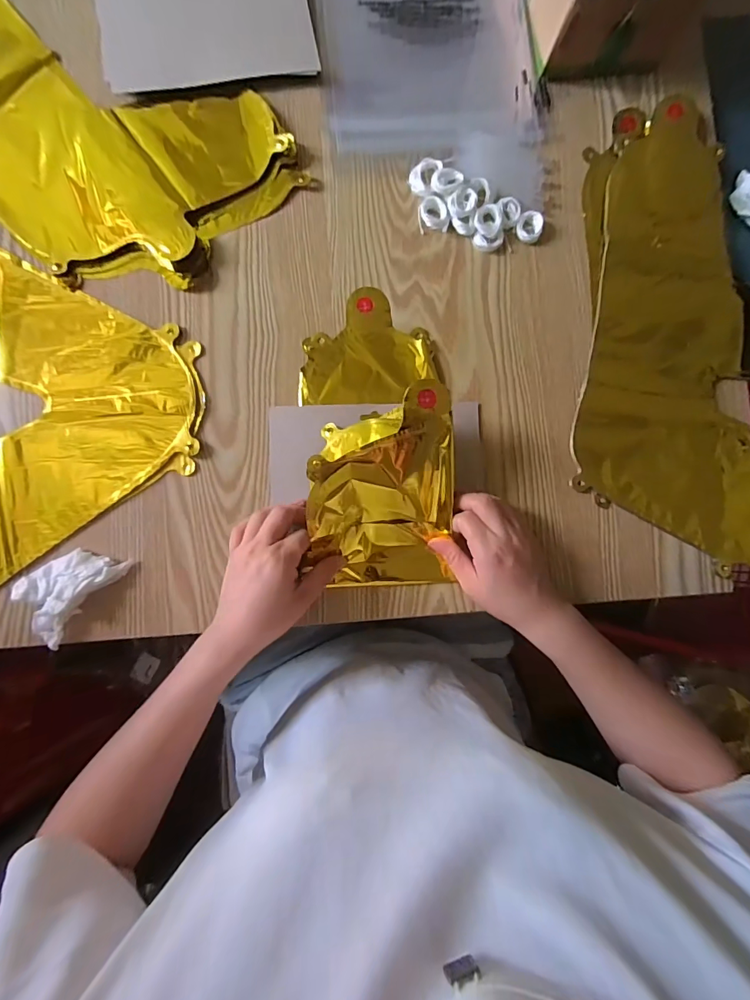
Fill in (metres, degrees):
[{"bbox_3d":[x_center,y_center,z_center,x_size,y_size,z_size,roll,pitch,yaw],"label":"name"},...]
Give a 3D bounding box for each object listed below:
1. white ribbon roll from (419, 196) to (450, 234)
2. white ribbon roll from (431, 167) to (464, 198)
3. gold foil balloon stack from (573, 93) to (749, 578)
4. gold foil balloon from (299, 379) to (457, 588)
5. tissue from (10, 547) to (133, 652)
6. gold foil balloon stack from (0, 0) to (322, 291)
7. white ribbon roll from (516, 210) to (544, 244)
[{"bbox_3d":[0.055,-0.271,0.405,0.027,0.008,0.032,-6,86,-4],"label":"white ribbon roll"},{"bbox_3d":[0.067,-0.298,0.402,0.024,0.012,0.026,0,86,-3],"label":"white ribbon roll"},{"bbox_3d":[0.292,-0.165,0.411,0.188,0.011,0.428,4,86,-3],"label":"gold foil balloon stack"},{"bbox_3d":[0.006,-0.006,0.363,0.118,0.058,0.160,-2,86,-4],"label":"gold foil balloon"},{"bbox_3d":[-0.259,0.071,0.356,0.058,0.020,0.084,39,85,0],"label":"tissue"},{"bbox_3d":[-0.297,-0.376,0.391,0.425,0.010,0.235,43,85,0],"label":"gold foil balloon stack"},{"bbox_3d":[0.148,-0.261,0.410,0.025,0.010,0.027,0,86,-3],"label":"white ribbon roll"}]

